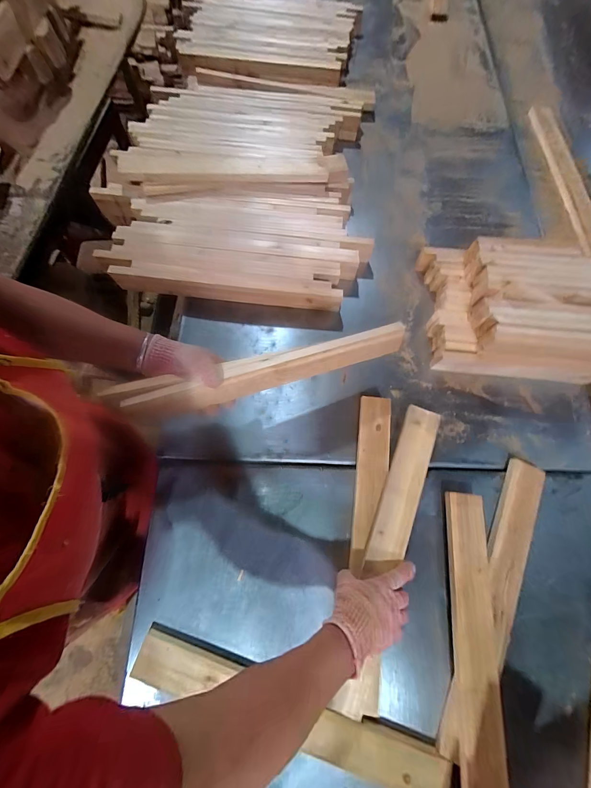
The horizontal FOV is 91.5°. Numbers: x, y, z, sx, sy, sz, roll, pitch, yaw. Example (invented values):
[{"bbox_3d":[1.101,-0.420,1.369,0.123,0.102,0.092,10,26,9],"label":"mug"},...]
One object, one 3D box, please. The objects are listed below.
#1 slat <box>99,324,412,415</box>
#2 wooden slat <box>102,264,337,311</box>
[{"bbox_3d":[-0.045,-0.037,0.495,0.489,0.068,0.023,-14,36,-9],"label":"slat"},{"bbox_3d":[-0.152,-0.239,0.661,0.503,0.059,0.027,6,73,-1],"label":"wooden slat"}]

